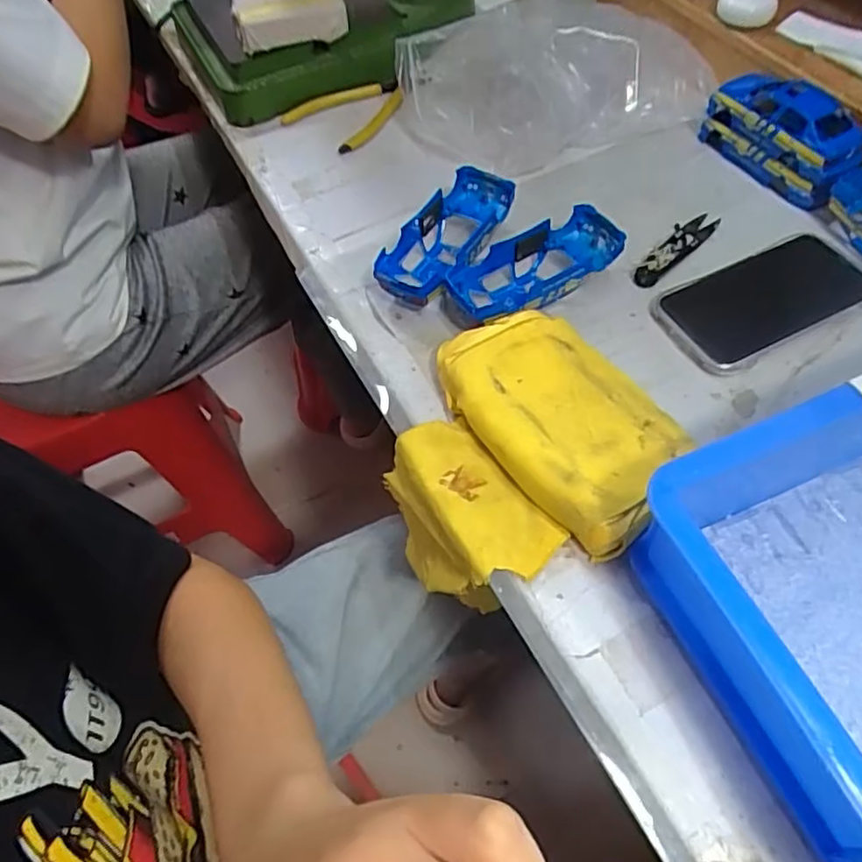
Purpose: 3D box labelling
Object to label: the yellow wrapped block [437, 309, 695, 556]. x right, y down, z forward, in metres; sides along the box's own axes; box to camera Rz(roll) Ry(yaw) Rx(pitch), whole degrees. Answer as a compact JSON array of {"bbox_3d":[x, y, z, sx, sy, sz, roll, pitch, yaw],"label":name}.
[{"bbox_3d":[0.079,-0.005,0.402,0.093,0.034,0.163,-33,61,-17],"label":"yellow wrapped block"}]

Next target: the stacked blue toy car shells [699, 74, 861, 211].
[{"bbox_3d":[0.295,-0.250,0.537,0.058,0.058,0.135,-32,61,-16],"label":"stacked blue toy car shells"}]

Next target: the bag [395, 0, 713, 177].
[{"bbox_3d":[0.110,-0.326,0.577,0.264,0.095,0.150,-16,57,-7],"label":"bag"}]

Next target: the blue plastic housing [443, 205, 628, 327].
[{"bbox_3d":[0.078,-0.114,0.472,0.134,0.039,0.062,-25,59,-13],"label":"blue plastic housing"}]

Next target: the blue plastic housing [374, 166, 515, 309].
[{"bbox_3d":[0.014,-0.146,0.494,0.056,0.043,0.130,27,62,19],"label":"blue plastic housing"}]

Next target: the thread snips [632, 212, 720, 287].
[{"bbox_3d":[0.193,-0.145,0.504,0.102,0.009,0.021,-41,64,-21],"label":"thread snips"}]

